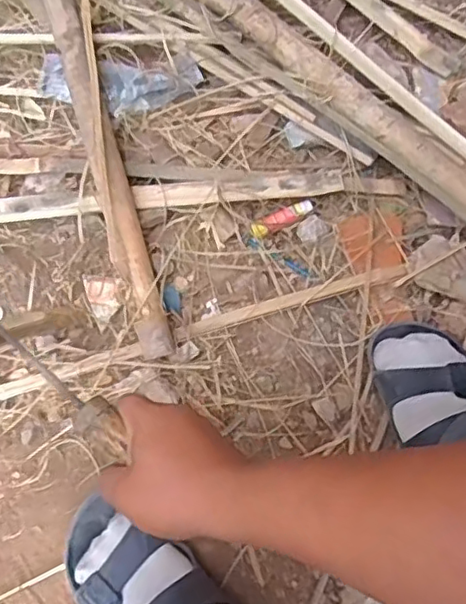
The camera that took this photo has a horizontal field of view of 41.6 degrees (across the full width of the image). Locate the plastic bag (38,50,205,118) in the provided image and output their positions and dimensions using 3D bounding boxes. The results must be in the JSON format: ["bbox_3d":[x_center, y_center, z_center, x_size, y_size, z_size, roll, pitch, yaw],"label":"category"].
[{"bbox_3d":[-0.128,-0.247,0.704,0.187,0.029,0.082,-5,76,-2],"label":"plastic bag"}]

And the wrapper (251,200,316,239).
[{"bbox_3d":[0.058,-0.097,0.705,0.075,0.018,0.020,-25,78,-7],"label":"wrapper"}]

